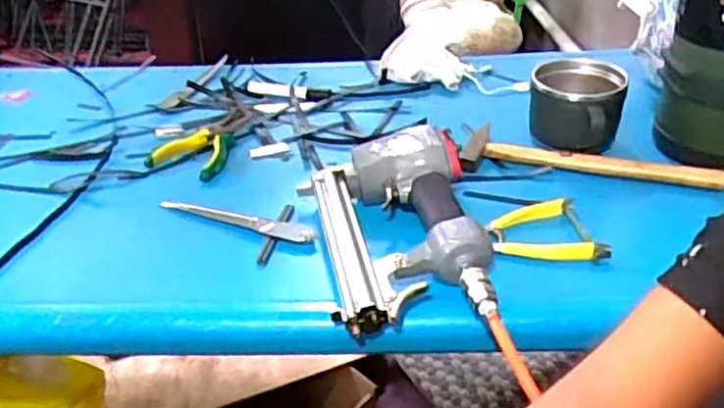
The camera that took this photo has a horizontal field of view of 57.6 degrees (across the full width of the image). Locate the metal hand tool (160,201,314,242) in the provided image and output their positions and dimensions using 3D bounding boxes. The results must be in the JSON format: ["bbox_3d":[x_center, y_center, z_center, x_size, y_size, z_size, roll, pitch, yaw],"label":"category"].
[{"bbox_3d":[-0.129,0.013,0.677,0.181,0.010,0.025,15,37,23],"label":"metal hand tool"}]

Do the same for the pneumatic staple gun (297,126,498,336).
[{"bbox_3d":[0.025,0.016,0.601,0.157,0.061,0.240,-2,33,-1],"label":"pneumatic staple gun"}]

